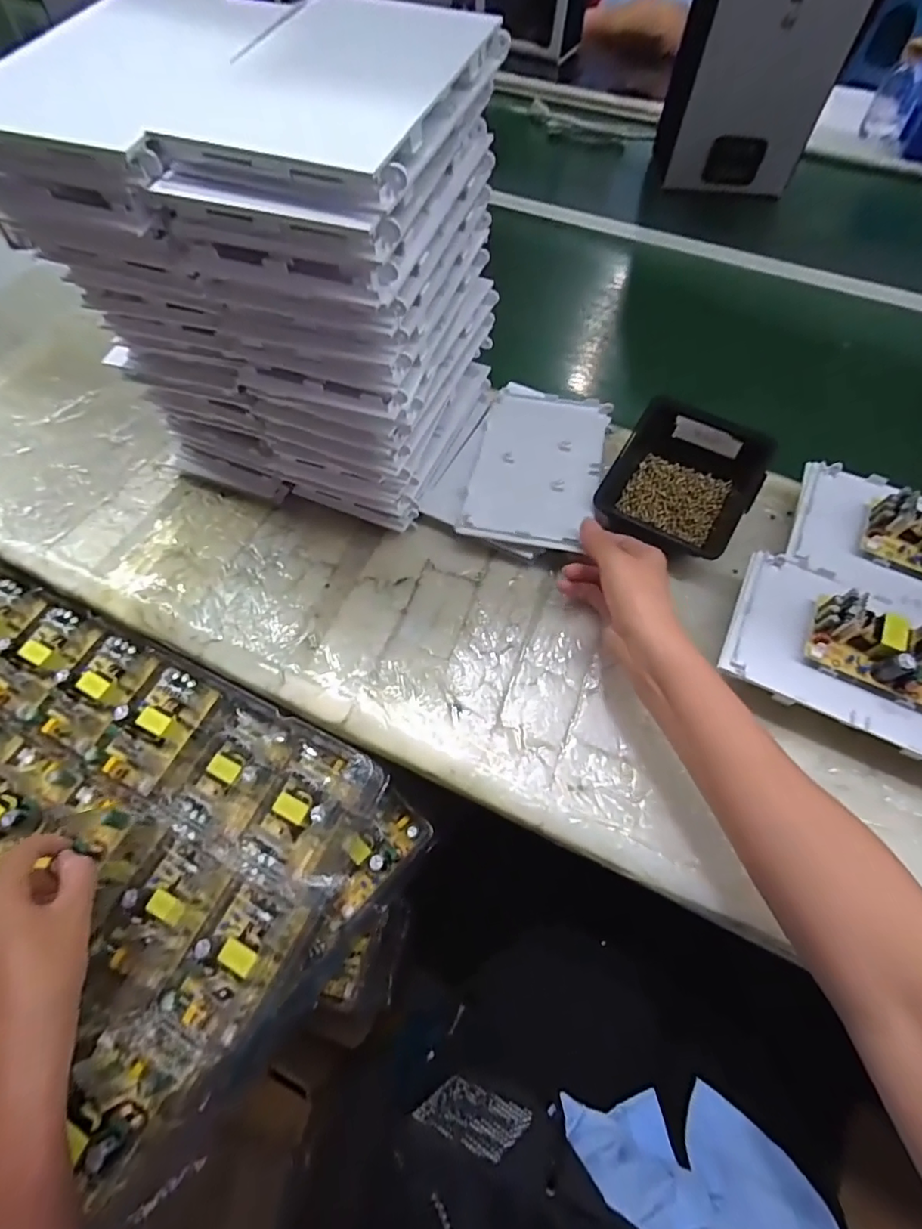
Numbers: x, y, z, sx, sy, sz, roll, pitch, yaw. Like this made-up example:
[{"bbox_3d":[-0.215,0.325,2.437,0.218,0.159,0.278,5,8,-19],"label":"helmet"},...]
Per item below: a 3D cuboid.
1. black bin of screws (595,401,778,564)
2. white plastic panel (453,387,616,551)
[{"bbox_3d":[0.207,-0.125,0.512,0.129,0.067,0.139,29,64,15],"label":"black bin of screws"},{"bbox_3d":[0.076,-0.147,0.522,0.120,0.011,0.194,11,61,5],"label":"white plastic panel"}]

